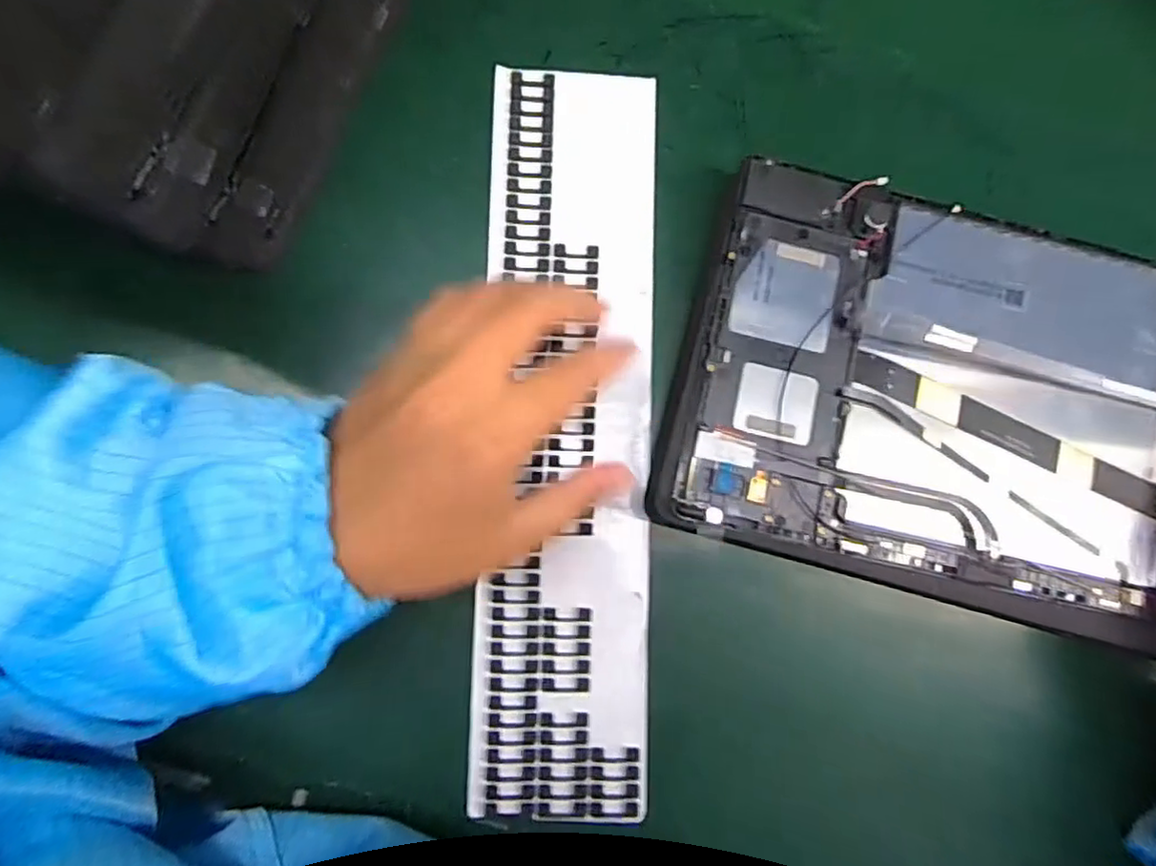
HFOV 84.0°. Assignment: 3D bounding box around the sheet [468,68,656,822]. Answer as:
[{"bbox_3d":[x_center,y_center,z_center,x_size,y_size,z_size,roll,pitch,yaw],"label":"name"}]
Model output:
[{"bbox_3d":[-0.004,-0.002,0.269,0.070,0.005,0.309,2,85,-8],"label":"sheet"}]

